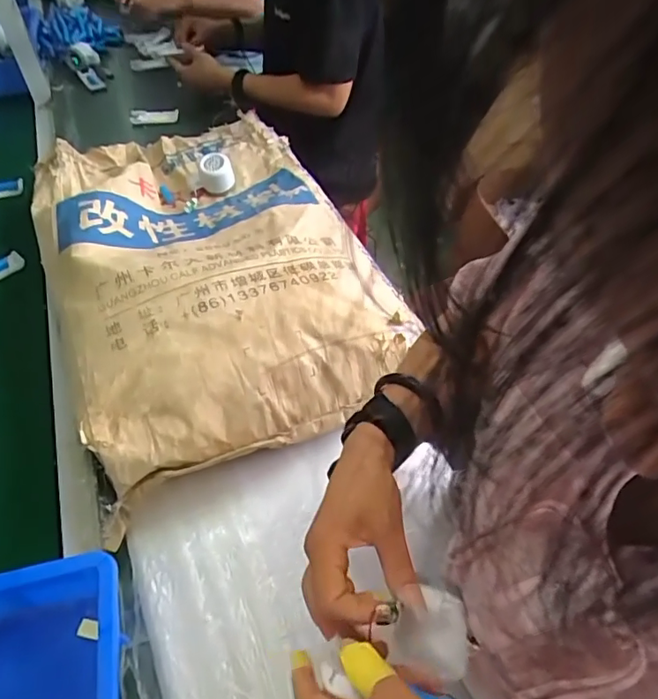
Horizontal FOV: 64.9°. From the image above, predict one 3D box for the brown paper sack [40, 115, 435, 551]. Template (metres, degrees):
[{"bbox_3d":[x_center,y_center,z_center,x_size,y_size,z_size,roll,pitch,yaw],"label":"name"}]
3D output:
[{"bbox_3d":[-0.189,-0.164,0.794,0.446,0.110,0.691,-21,54,-15],"label":"brown paper sack"}]

